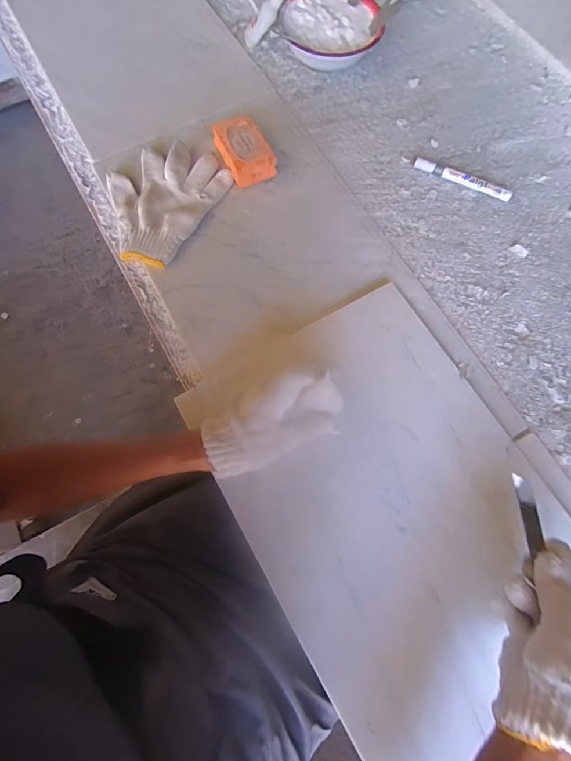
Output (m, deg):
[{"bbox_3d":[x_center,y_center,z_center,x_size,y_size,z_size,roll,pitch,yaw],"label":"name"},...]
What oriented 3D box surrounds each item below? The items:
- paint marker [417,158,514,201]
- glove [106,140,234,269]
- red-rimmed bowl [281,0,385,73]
[{"bbox_3d":[0.258,-0.293,0.542,0.143,0.017,0.013,24,73,6],"label":"paint marker"},{"bbox_3d":[-0.175,-0.251,0.510,0.141,0.019,0.186,29,74,8],"label":"glove"},{"bbox_3d":[0.072,-0.582,0.614,0.159,0.050,0.141,-4,72,-3],"label":"red-rimmed bowl"}]

